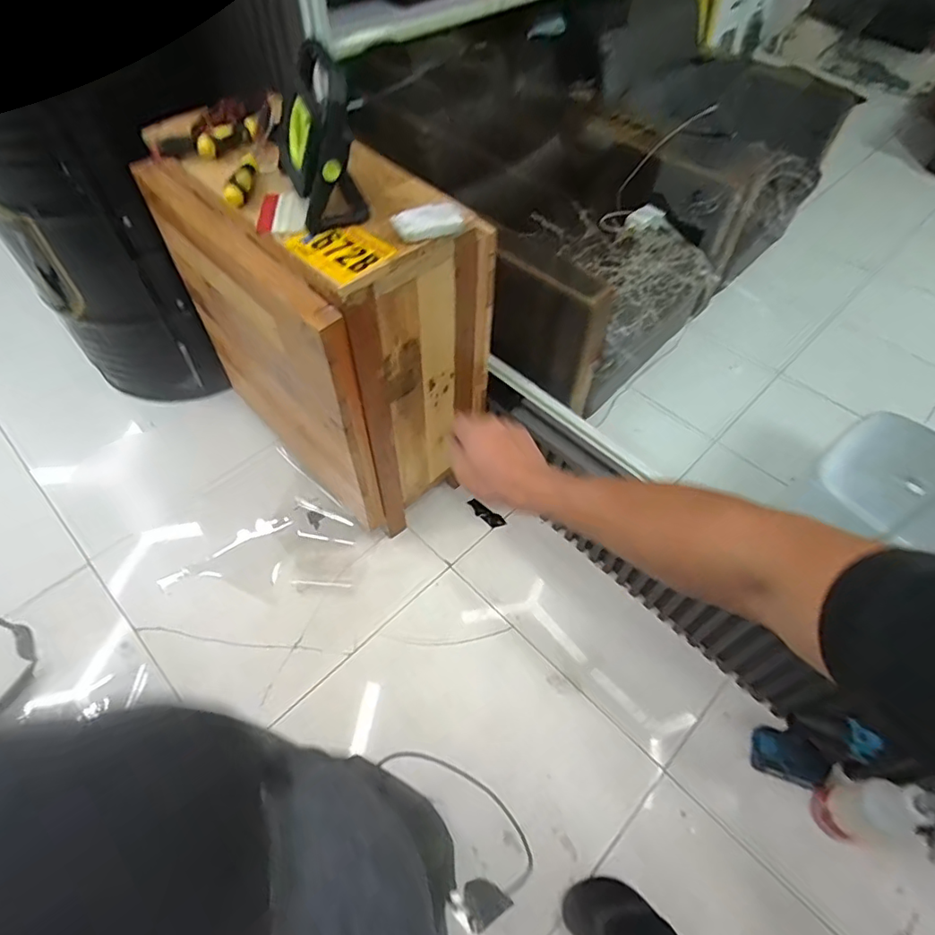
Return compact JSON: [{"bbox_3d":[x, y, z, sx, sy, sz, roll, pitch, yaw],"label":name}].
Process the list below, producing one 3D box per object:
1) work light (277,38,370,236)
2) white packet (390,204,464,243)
[{"bbox_3d":[-0.217,-0.475,0.798,0.105,0.195,0.188,-14,55,-12],"label":"work light"},{"bbox_3d":[-0.058,-0.368,0.823,0.099,0.023,0.068,-11,55,-10],"label":"white packet"}]

